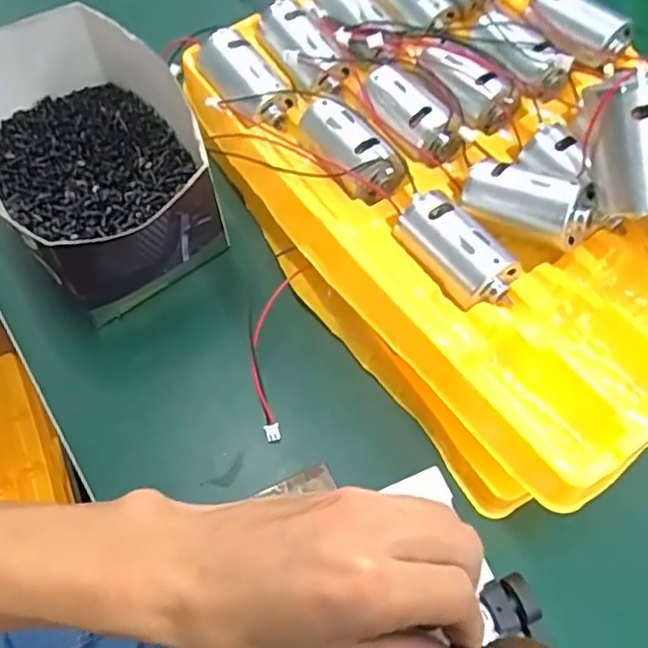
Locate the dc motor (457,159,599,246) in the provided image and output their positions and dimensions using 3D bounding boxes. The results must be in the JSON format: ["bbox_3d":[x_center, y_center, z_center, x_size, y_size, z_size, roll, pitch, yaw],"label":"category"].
[{"bbox_3d":[0.101,-0.063,0.320,0.062,0.025,0.022,26,64,26],"label":"dc motor"}]

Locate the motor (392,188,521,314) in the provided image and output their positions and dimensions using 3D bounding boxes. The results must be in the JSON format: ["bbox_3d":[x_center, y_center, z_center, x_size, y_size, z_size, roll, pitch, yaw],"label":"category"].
[{"bbox_3d":[0.064,-0.036,0.313,0.030,0.024,0.064,-32,68,-17],"label":"motor"}]

